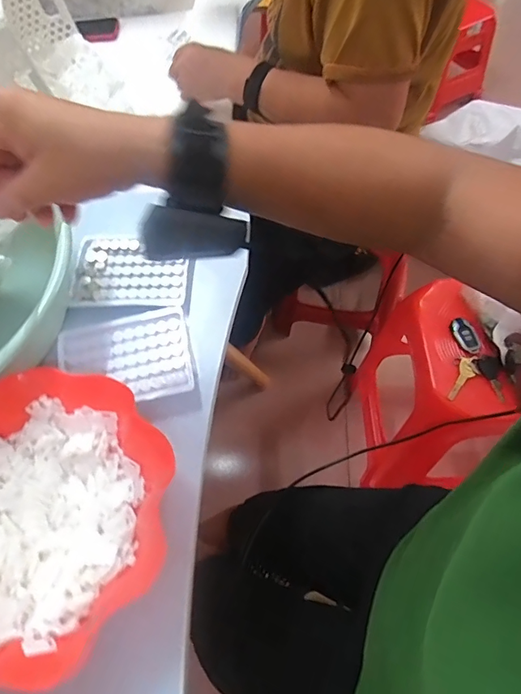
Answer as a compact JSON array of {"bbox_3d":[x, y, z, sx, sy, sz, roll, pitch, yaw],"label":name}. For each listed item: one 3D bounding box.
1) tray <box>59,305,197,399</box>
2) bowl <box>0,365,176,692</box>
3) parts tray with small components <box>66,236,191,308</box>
[{"bbox_3d":[-0.135,0.013,0.451,0.127,0.010,0.100,-13,61,-4],"label":"tray"},{"bbox_3d":[-0.180,0.131,0.358,0.210,0.053,0.218,-1,61,2],"label":"bowl"},{"bbox_3d":[-0.147,-0.086,0.507,0.126,0.011,0.093,1,61,4],"label":"parts tray with small components"}]

